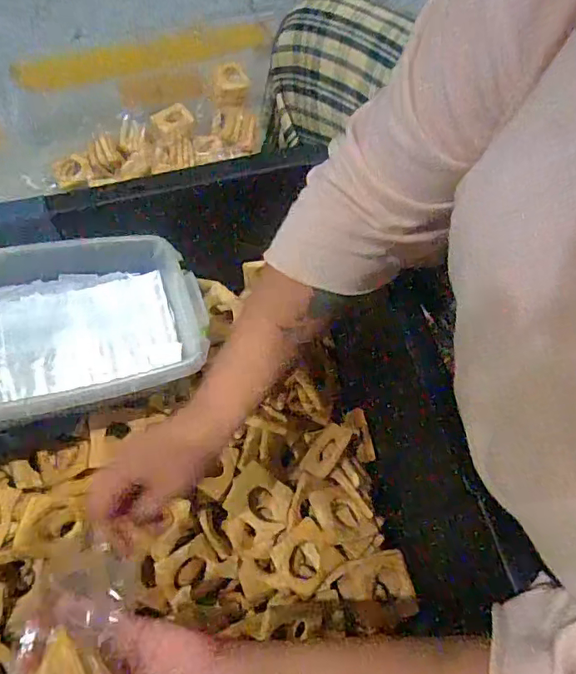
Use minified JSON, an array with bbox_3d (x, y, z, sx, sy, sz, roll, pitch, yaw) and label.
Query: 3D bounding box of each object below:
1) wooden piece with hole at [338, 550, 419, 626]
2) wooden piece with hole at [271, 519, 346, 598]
[{"bbox_3d":[0.086,0.243,0.498,0.068,0.005,0.059,-12,66,-8],"label":"wooden piece with hole"},{"bbox_3d":[0.018,0.212,0.495,0.056,0.014,0.056,-38,72,-17],"label":"wooden piece with hole"}]

